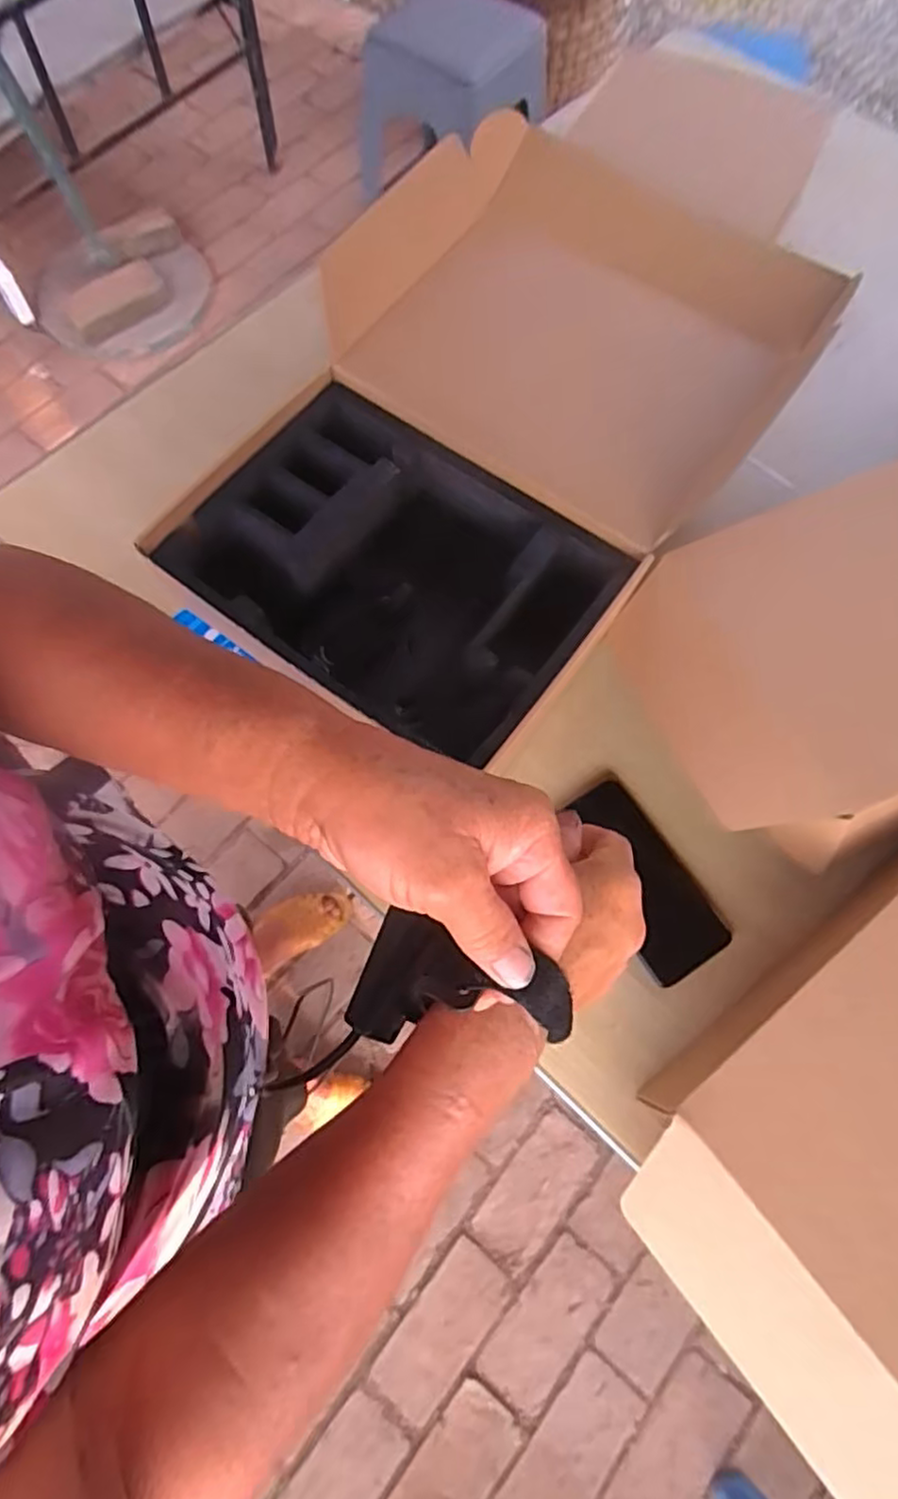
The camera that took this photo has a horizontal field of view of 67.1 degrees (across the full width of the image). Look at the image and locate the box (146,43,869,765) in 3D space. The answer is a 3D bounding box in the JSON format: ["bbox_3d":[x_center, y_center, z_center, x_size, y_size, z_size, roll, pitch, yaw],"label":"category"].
[{"bbox_3d":[0.056,-0.310,0.627,0.364,0.166,0.521,35,72,9],"label":"box"}]

